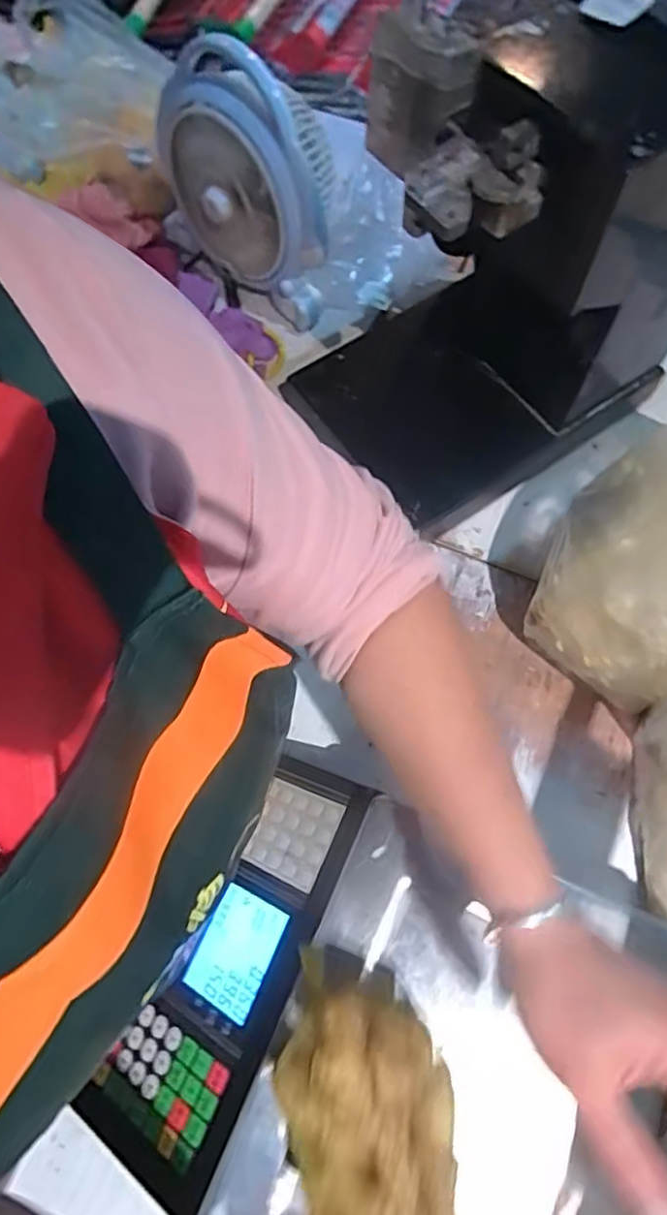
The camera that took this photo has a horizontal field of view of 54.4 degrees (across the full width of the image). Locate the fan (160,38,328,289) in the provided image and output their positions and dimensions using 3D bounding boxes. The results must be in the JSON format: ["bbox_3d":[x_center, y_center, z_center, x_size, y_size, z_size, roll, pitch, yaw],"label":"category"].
[{"bbox_3d":[-0.101,-0.500,0.751,0.241,0.225,0.094,53,55,-17],"label":"fan"}]

